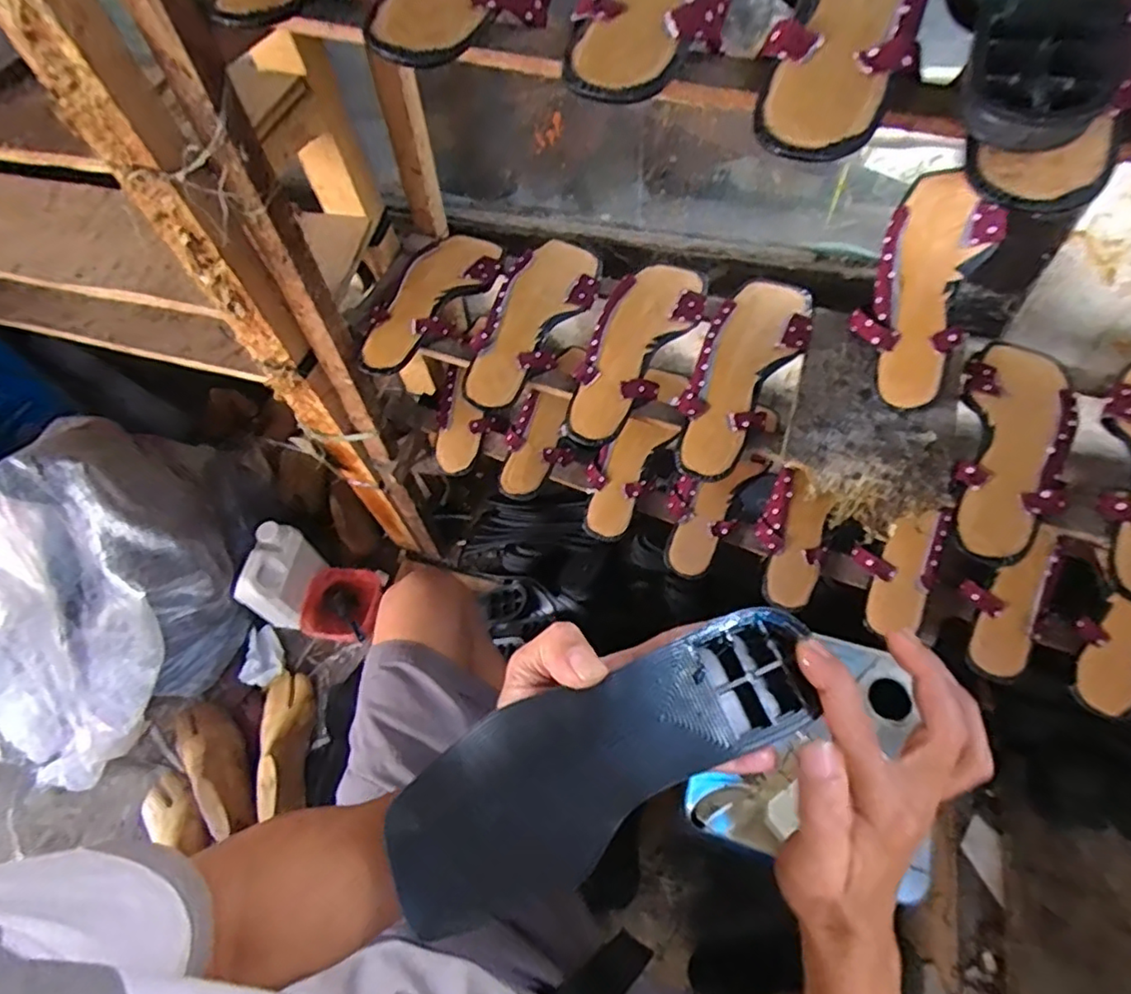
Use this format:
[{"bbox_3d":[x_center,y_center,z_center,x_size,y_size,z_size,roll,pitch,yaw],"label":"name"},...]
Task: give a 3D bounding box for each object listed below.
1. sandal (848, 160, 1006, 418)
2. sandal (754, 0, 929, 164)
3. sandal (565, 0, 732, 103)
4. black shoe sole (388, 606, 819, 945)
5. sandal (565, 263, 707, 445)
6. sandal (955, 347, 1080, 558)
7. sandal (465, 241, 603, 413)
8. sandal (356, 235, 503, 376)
[{"bbox_3d":[0.334,-0.196,0.570,0.094,0.026,0.223,15,87,13],"label":"sandal"},{"bbox_3d":[0.158,-0.268,0.345,0.086,0.030,0.217,7,59,9],"label":"sandal"},{"bbox_3d":[0.056,-0.298,0.362,0.086,0.023,0.201,8,59,10],"label":"sandal"},{"bbox_3d":[0.018,0.130,0.305,0.227,0.043,0.076,-30,60,-3],"label":"black shoe sole"},{"bbox_3d":[0.069,-0.149,0.623,0.089,0.042,0.213,20,62,16],"label":"sandal"},{"bbox_3d":[0.396,-0.048,0.540,0.084,0.027,0.223,19,62,16],"label":"sandal"},{"bbox_3d":[-0.036,-0.182,0.641,0.091,0.033,0.214,15,61,14],"label":"sandal"},{"bbox_3d":[-0.149,-0.223,0.679,0.082,0.034,0.239,24,63,18],"label":"sandal"}]

